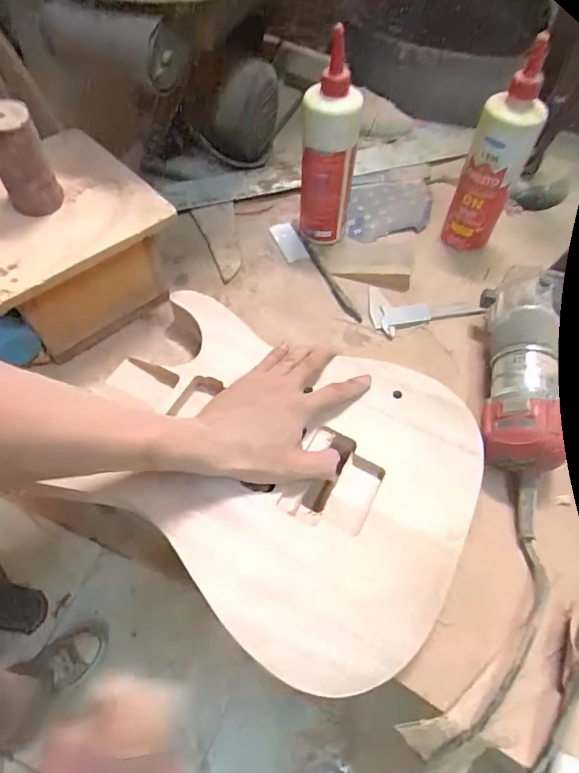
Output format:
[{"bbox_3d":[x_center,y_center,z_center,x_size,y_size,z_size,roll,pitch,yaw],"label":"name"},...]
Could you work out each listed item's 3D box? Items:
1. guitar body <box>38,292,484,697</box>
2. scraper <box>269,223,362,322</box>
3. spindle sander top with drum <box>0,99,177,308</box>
[{"bbox_3d":[-0.016,0.072,0.441,0.348,0.040,0.291,18,58,13],"label":"guitar body"},{"bbox_3d":[0.031,-0.157,0.636,0.037,0.013,0.198,-23,62,-14],"label":"scraper"},{"bbox_3d":[-0.250,-0.201,0.456,0.196,0.101,0.195,-40,67,-22],"label":"spindle sander top with drum"}]

